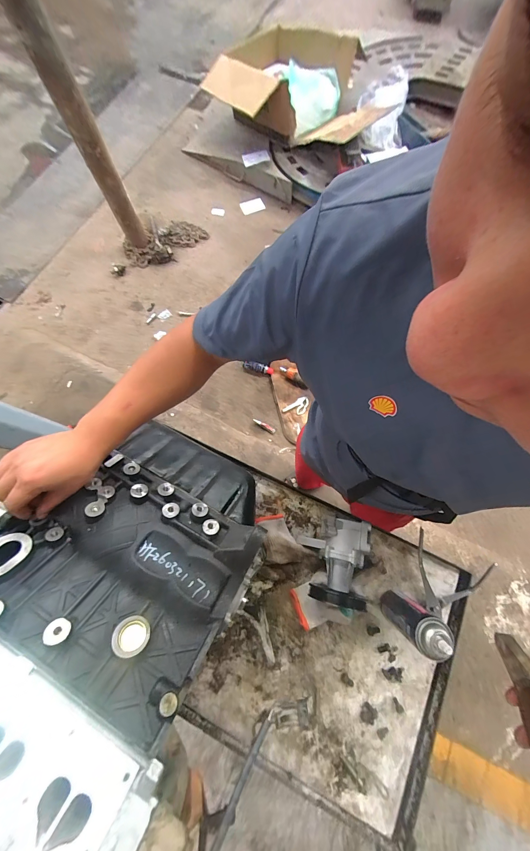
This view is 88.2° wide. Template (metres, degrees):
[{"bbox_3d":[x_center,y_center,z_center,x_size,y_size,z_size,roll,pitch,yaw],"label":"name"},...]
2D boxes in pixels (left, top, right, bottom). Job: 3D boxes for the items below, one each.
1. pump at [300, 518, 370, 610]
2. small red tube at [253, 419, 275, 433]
[{"bbox_3d":[0.136,0.262,0.538,0.128,0.105,0.153,6,75,2],"label":"pump"},{"bbox_3d":[-0.002,-0.004,1.591,0.142,0.020,0.025,30,74,10],"label":"small red tube"}]

